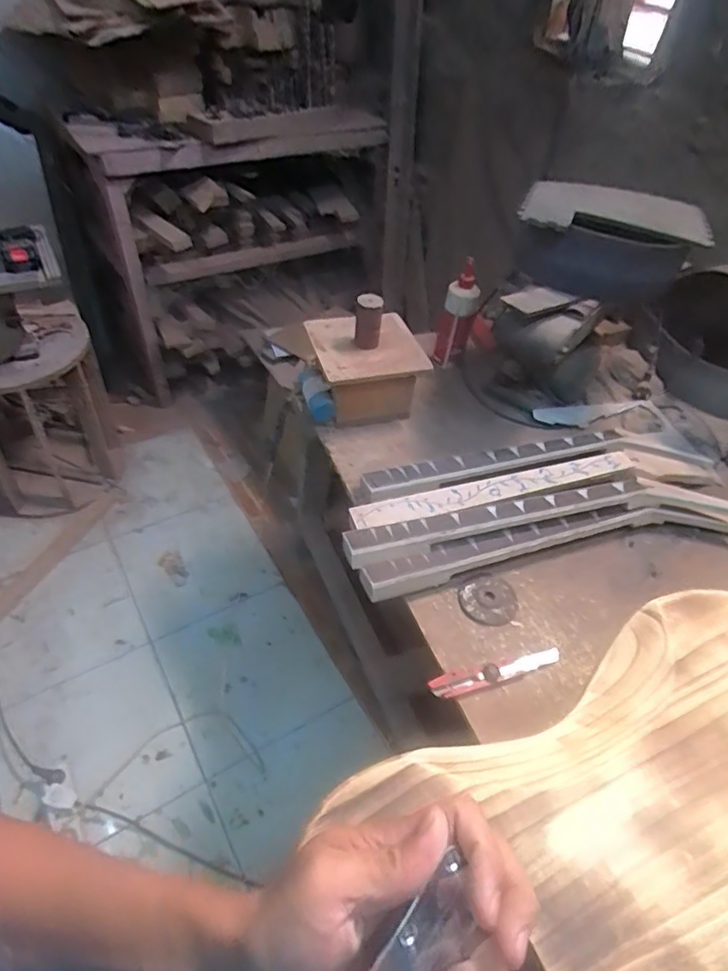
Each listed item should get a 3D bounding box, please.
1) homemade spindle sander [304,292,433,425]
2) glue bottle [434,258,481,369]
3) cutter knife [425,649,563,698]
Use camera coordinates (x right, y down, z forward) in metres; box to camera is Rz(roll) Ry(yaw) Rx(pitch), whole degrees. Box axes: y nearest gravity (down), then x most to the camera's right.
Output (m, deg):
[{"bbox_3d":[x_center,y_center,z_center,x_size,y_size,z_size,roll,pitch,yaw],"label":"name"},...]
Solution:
[{"bbox_3d":[0.002,-0.250,1.091,0.206,0.209,0.181,-8,49,-13],"label":"homemade spindle sander"},{"bbox_3d":[0.196,-0.354,1.190,0.071,0.204,0.062,10,47,4],"label":"glue bottle"},{"bbox_3d":[0.180,0.255,0.769,0.190,0.013,0.028,-10,49,-14],"label":"cutter knife"}]

